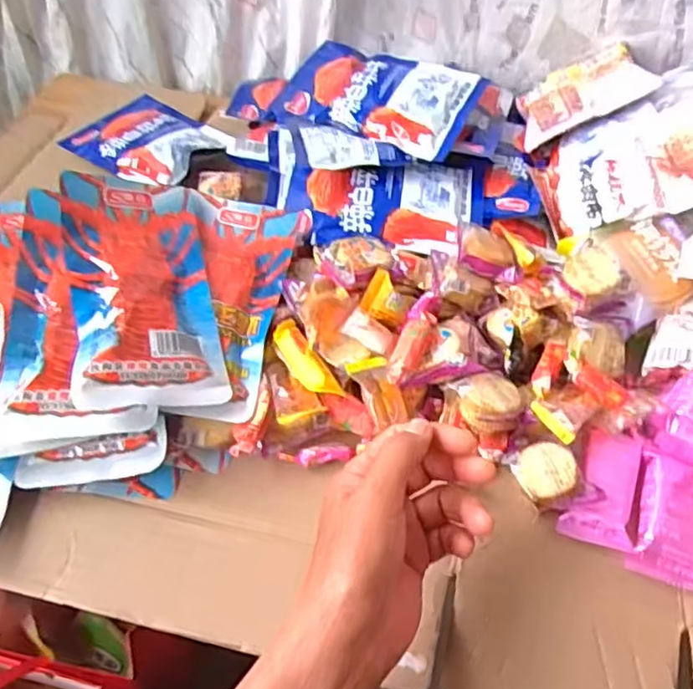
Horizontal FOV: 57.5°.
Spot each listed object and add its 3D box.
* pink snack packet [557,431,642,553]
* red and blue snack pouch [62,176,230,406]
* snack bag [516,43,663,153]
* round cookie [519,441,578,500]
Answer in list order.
[{"bbox_3d":[0.174,0.097,0.425,0.042,0.011,0.082,20,52,14],"label":"pink snack packet"},{"bbox_3d":[-0.145,-0.043,0.453,0.096,0.017,0.192,0,54,-29],"label":"red and blue snack pouch"},{"bbox_3d":[0.218,-0.238,0.601,0.116,0.034,0.089,-28,34,22],"label":"snack bag"},{"bbox_3d":[0.134,0.086,0.424,0.039,0.015,0.039,-12,53,17],"label":"round cookie"}]

